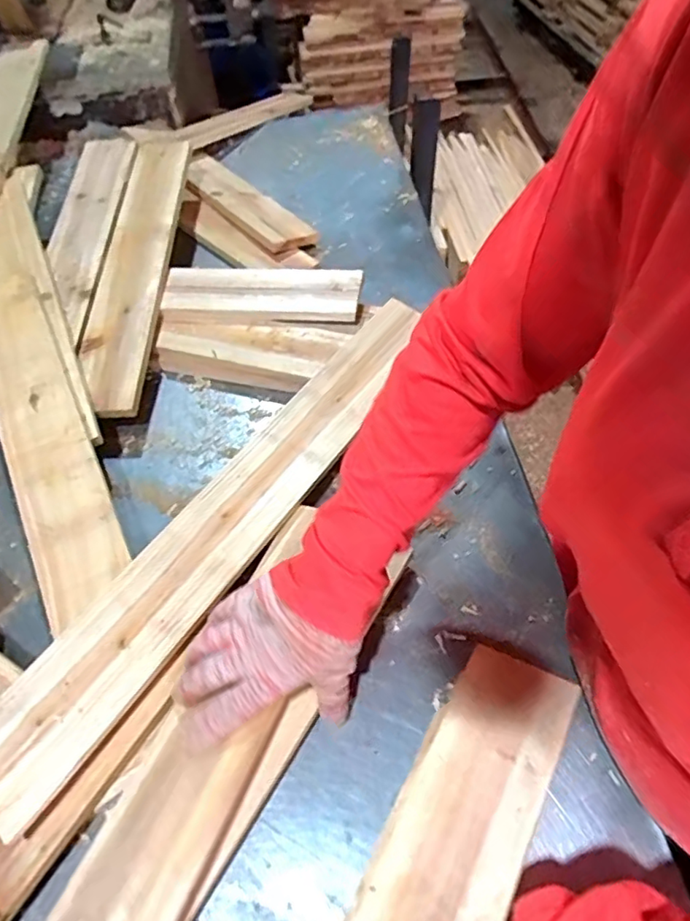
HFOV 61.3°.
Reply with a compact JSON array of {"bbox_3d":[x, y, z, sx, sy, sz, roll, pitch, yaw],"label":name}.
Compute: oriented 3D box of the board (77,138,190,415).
[{"bbox_3d":[-0.272,-0.275,0.771,0.084,0.024,0.497,-3,59,1],"label":"board"}]

